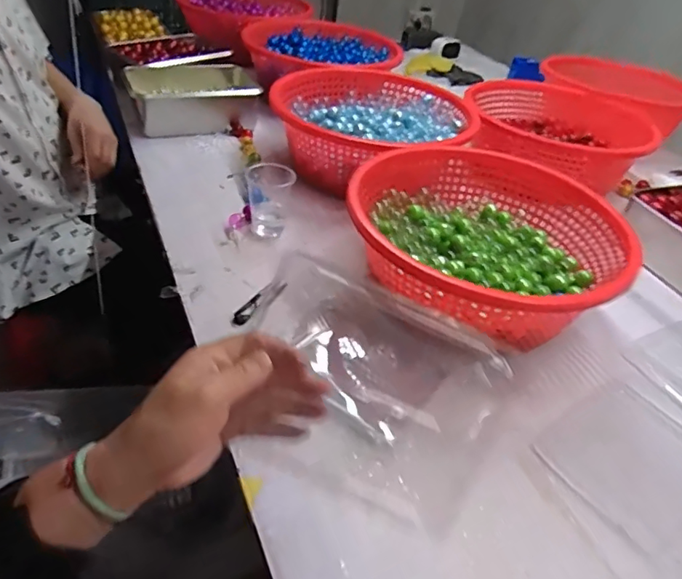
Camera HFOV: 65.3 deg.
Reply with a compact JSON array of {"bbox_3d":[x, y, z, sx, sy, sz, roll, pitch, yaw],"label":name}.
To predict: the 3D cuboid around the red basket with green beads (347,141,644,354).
[{"bbox_3d":[0.183,-0.057,0.712,0.342,0.124,0.347,9,40,0],"label":"red basket with green beads"}]

